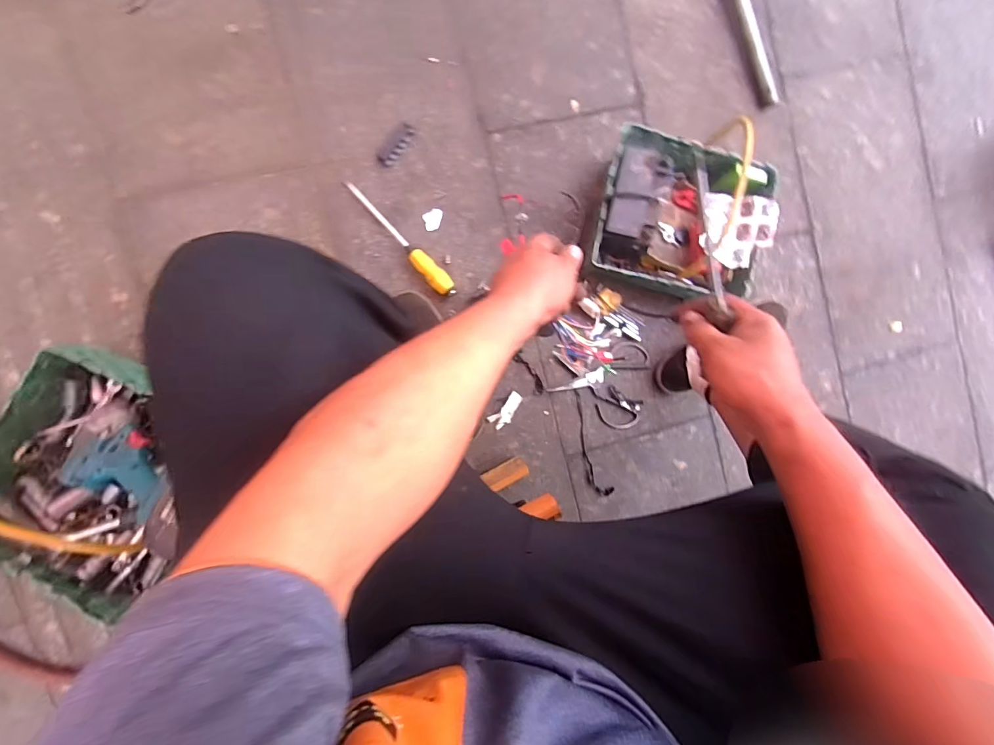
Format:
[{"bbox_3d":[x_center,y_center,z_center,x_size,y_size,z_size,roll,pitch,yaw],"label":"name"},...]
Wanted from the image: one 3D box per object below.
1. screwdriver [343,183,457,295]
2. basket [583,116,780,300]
[{"bbox_3d":[-0.166,-0.224,0.713,0.251,0.035,0.033,45,86,-7],"label":"screwdriver"},{"bbox_3d":[0.306,-0.261,0.729,0.278,0.127,0.243,12,90,-8],"label":"basket"}]

